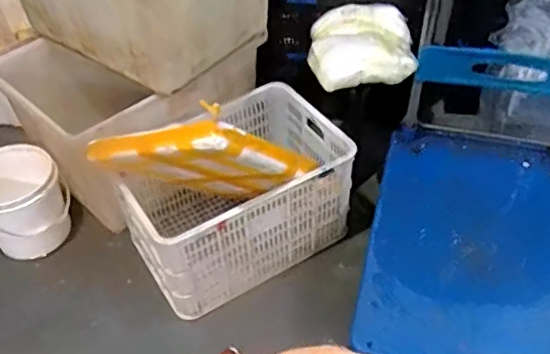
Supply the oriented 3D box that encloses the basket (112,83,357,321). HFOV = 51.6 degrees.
[{"bbox_3d":[-0.108,0.052,1.683,0.644,0.339,0.409,-23,47,-19],"label":"basket"}]

